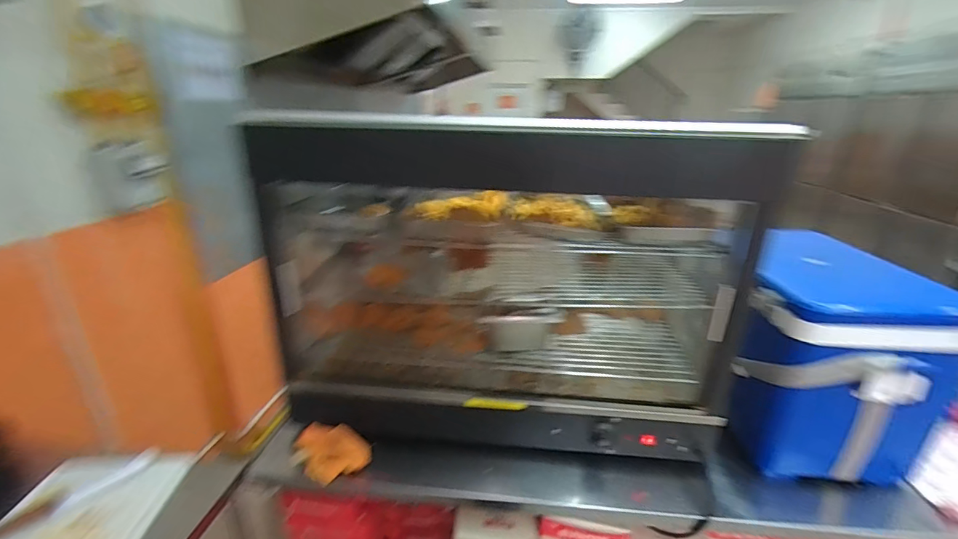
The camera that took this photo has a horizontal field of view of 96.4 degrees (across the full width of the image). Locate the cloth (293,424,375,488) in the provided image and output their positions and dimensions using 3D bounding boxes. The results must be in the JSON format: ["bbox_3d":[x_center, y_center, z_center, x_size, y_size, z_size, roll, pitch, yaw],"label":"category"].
[{"bbox_3d":[-0.302,0.369,0.890,0.168,0.060,0.115,16,25,38],"label":"cloth"}]

